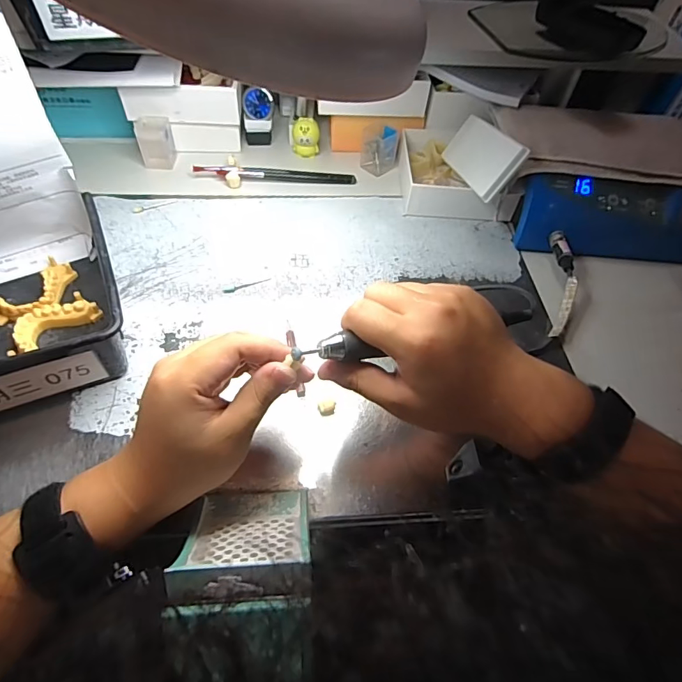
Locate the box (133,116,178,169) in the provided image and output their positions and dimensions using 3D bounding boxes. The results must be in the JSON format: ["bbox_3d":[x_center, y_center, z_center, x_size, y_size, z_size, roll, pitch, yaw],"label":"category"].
[{"bbox_3d":[-0.222,-0.239,0.546,0.038,0.044,0.036,-4,54,-8],"label":"box"}]

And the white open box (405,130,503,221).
[{"bbox_3d":[0.127,-0.200,0.546,0.109,0.038,0.134,6,53,-1],"label":"white open box"}]

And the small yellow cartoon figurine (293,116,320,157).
[{"bbox_3d":[-0.043,-0.250,0.569,0.033,0.047,0.024,0,54,-5],"label":"small yellow cartoon figurine"}]

